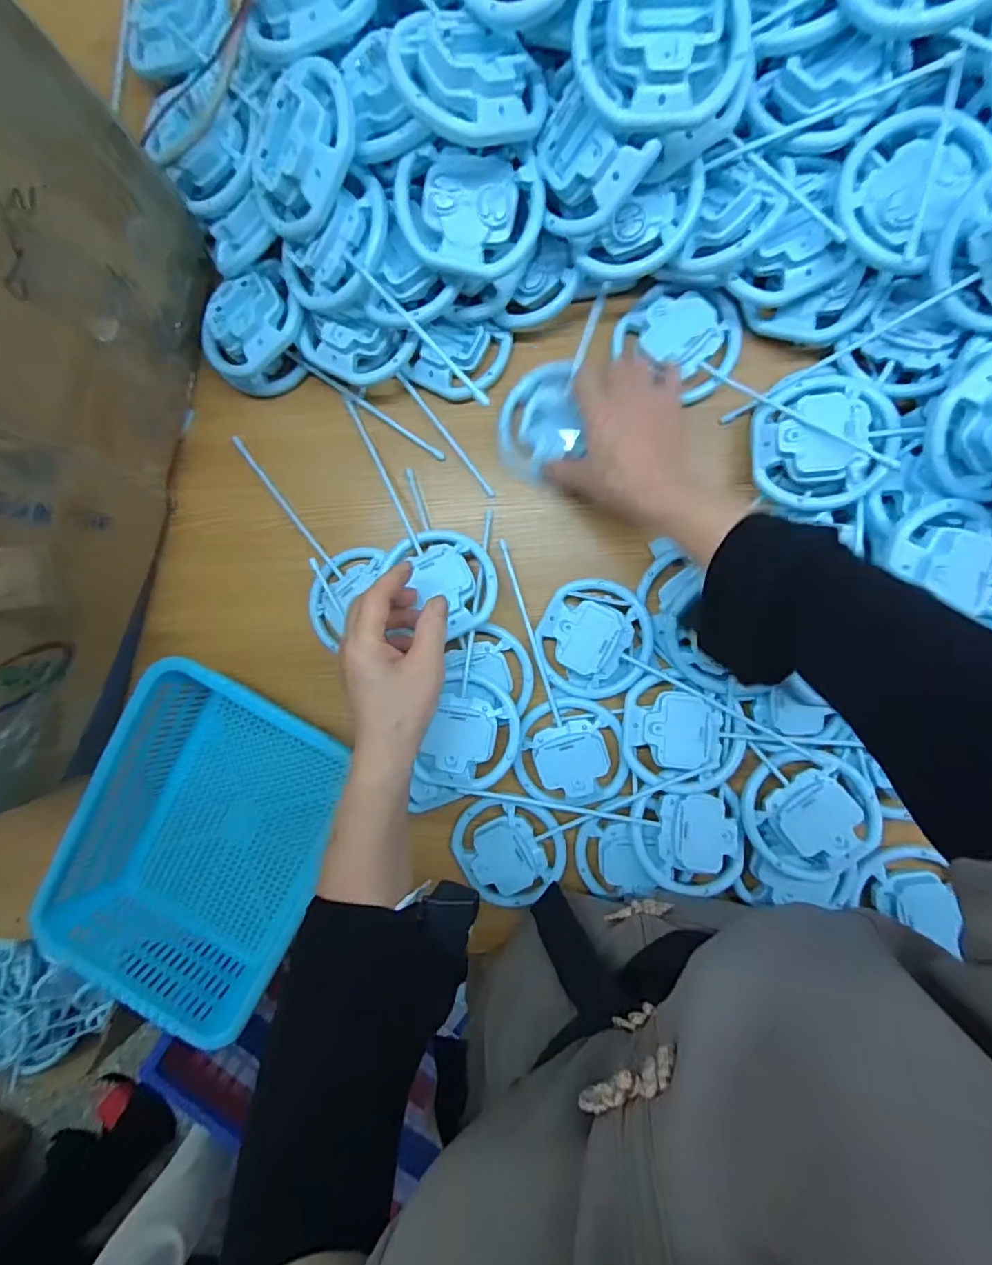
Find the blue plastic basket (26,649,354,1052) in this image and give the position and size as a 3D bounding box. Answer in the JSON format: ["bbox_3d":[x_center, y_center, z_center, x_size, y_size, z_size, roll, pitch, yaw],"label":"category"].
[{"bbox_3d":[-0.262,0.182,0.489,0.195,0.082,0.291,25,95,4],"label":"blue plastic basket"}]

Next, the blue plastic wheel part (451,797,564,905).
[{"bbox_3d":[0.010,0.198,0.482,0.100,0.023,0.093,0,93,5],"label":"blue plastic wheel part"}]

